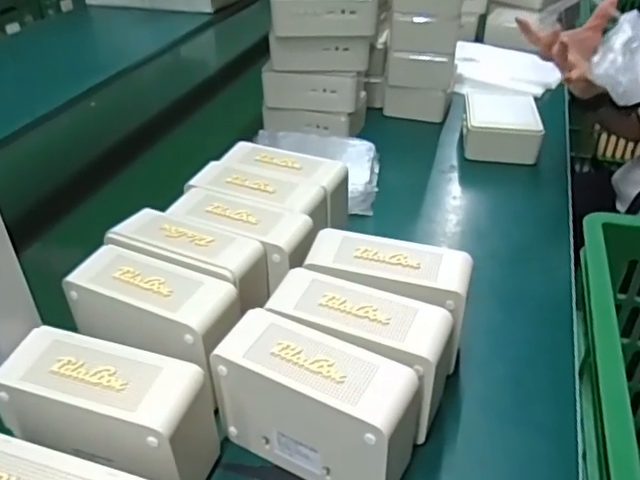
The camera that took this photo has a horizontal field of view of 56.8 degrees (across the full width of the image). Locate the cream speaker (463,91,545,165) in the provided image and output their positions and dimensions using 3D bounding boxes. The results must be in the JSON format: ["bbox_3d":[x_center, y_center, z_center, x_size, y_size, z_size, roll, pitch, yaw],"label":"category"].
[{"bbox_3d":[0.270,-0.170,0.892,0.108,0.056,0.141,6,35,9],"label":"cream speaker"}]

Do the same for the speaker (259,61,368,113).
[{"bbox_3d":[-0.008,-0.227,0.866,0.140,0.055,0.077,6,35,9],"label":"speaker"}]

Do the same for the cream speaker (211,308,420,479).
[{"bbox_3d":[-0.002,0.126,0.434,0.143,0.108,0.063,17,39,24],"label":"cream speaker"}]

